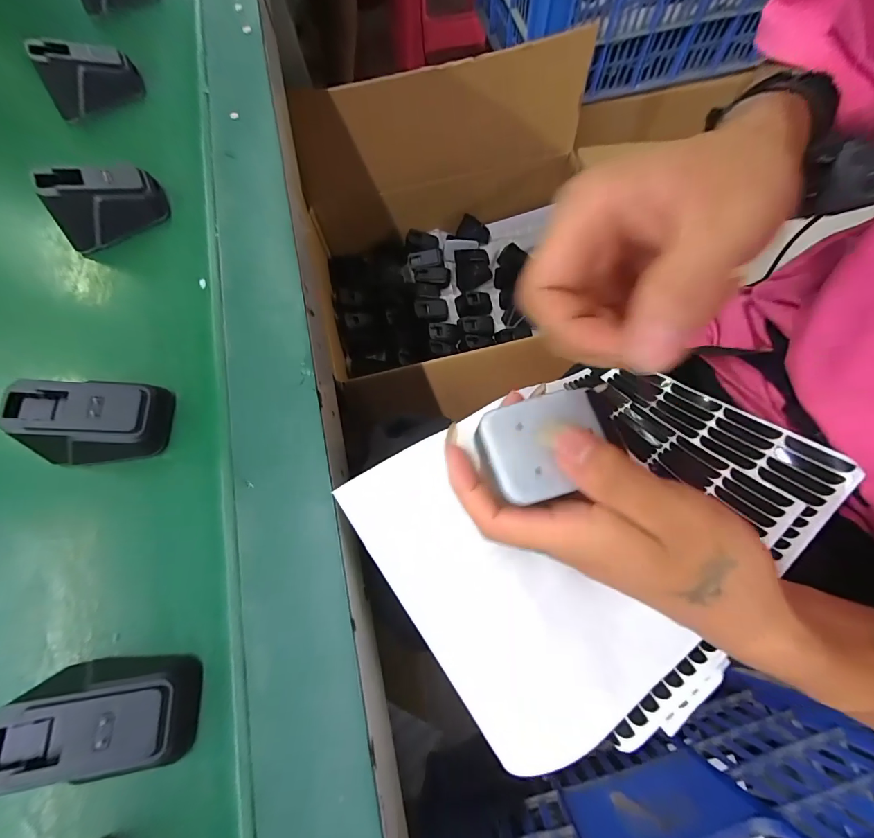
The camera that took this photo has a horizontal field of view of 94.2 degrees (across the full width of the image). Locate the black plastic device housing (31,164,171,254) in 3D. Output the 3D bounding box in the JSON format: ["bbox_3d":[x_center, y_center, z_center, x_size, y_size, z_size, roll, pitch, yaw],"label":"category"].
[{"bbox_3d":[-0.230,-0.152,0.278,0.066,0.039,0.033,-29,73,-7],"label":"black plastic device housing"}]

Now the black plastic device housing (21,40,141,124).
[{"bbox_3d":[-0.284,-0.281,0.331,0.064,0.038,0.034,-19,72,-4],"label":"black plastic device housing"}]

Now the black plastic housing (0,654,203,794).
[{"bbox_3d":[-0.141,0.127,0.174,0.063,0.041,0.044,-2,71,2],"label":"black plastic housing"}]

